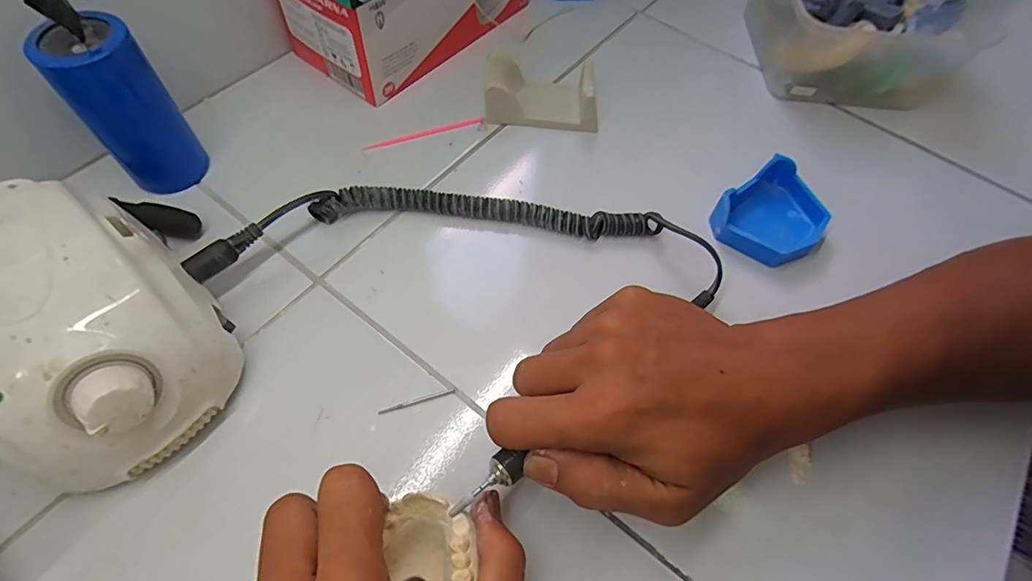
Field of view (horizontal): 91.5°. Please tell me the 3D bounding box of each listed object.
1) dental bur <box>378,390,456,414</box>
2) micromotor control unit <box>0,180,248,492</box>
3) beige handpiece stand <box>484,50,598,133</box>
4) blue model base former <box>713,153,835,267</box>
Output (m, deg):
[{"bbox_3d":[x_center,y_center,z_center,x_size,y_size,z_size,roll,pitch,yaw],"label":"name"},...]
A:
[{"bbox_3d":[-0.057,0.063,0.287,0.043,0.004,0.004,-14,61,-12],"label":"dental bur"},{"bbox_3d":[-0.216,0.019,0.253,0.136,0.085,0.103,40,64,18],"label":"micromotor control unit"},{"bbox_3d":[0.021,-0.159,0.403,0.090,0.032,0.043,7,59,0],"label":"beige handpiece stand"},{"bbox_3d":[0.185,-0.054,0.359,0.077,0.027,0.062,-34,67,-22],"label":"blue model base former"}]

